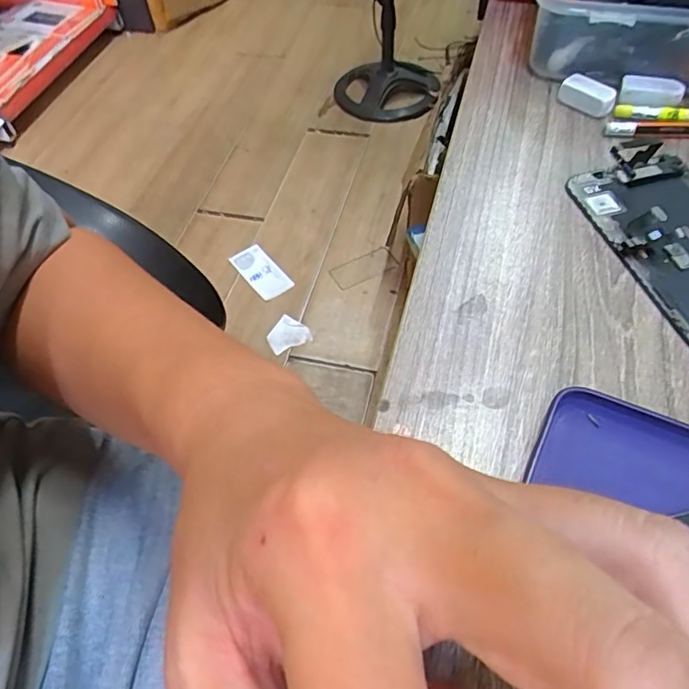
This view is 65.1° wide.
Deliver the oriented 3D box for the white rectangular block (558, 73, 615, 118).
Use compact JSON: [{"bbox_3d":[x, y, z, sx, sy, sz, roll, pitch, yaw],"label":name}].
[{"bbox_3d":[0.141,-0.145,0.315,0.016,0.015,0.030,-29,58,-16],"label":"white rectangular block"}]

